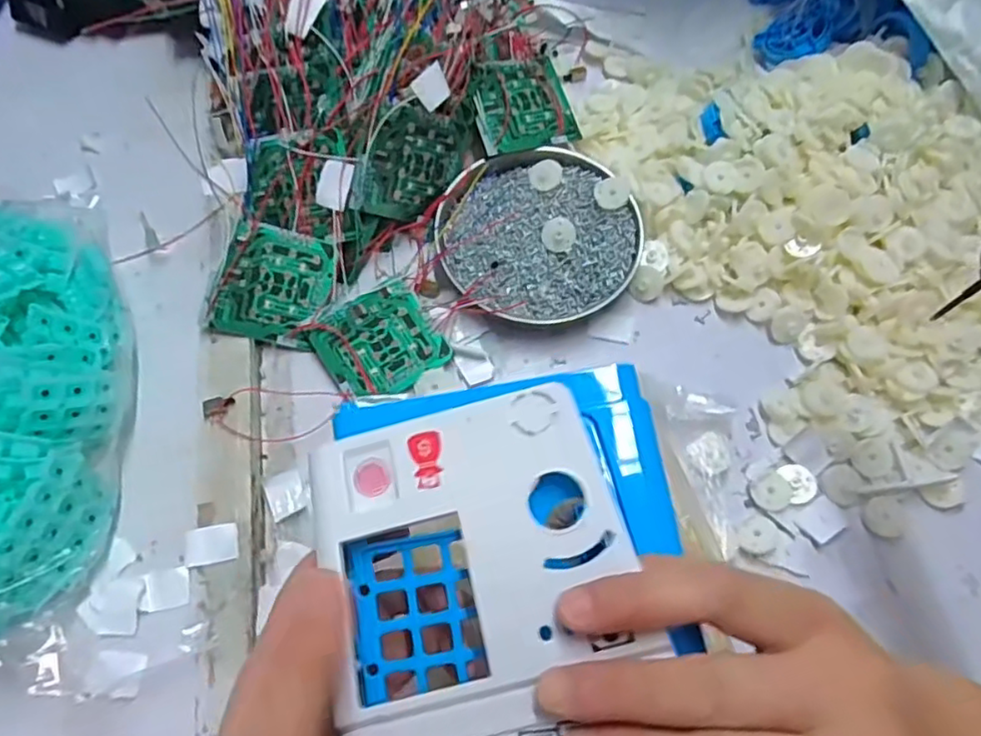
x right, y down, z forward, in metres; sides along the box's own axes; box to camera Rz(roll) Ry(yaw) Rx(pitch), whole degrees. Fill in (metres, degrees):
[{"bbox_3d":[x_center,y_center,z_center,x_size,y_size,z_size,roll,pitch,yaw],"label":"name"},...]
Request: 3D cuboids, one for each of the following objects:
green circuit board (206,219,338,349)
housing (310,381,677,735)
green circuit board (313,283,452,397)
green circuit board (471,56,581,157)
[{"bbox_3d":[-0.138,-0.053,0.409,0.067,0.006,0.073,15,88,-12],"label":"green circuit board"},{"bbox_3d":[-0.004,0.080,0.223,0.107,0.019,0.140,-13,68,-6],"label":"housing"},{"bbox_3d":[-0.070,-0.016,0.404,0.070,0.010,0.062,-31,71,-12],"label":"green circuit board"},{"bbox_3d":[0.022,-0.187,0.453,0.075,0.005,0.065,-20,83,-20],"label":"green circuit board"}]

